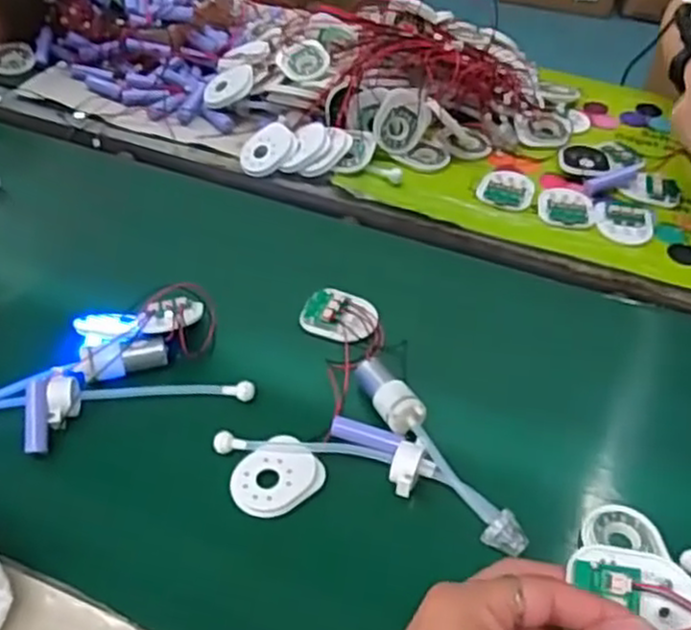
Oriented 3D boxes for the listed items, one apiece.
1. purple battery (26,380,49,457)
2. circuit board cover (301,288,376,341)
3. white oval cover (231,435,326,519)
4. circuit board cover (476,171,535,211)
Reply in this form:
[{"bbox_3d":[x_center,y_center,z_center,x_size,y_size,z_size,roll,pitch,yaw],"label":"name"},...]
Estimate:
[{"bbox_3d":[-0.202,0.067,0.486,0.013,0.010,0.047,-4,77,-3],"label":"purple battery"},{"bbox_3d":[-0.004,0.000,0.577,0.058,0.007,0.047,12,47,12],"label":"circuit board cover"},{"bbox_3d":[-0.044,0.103,0.472,0.056,0.007,0.046,-30,52,-25],"label":"white oval cover"},{"bbox_3d":[0.151,-0.115,0.695,0.050,0.010,0.055,20,50,19],"label":"circuit board cover"}]

